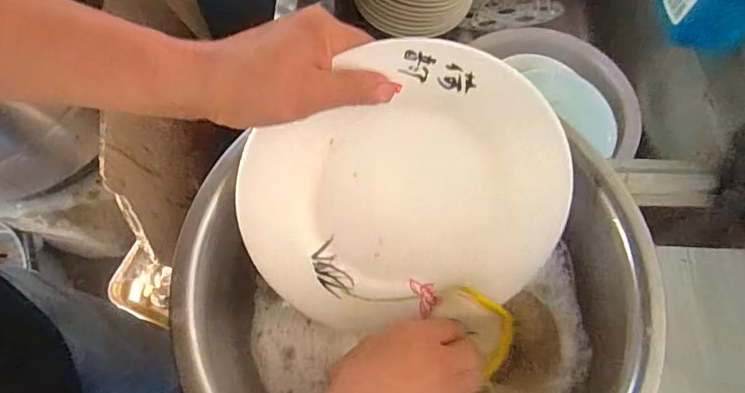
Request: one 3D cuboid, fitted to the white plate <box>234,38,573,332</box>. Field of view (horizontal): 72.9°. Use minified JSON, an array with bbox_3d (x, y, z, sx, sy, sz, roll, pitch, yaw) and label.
[{"bbox_3d":[0.021,-0.001,0.383,0.242,0.220,0.023,-9,28,5],"label":"white plate"}]

